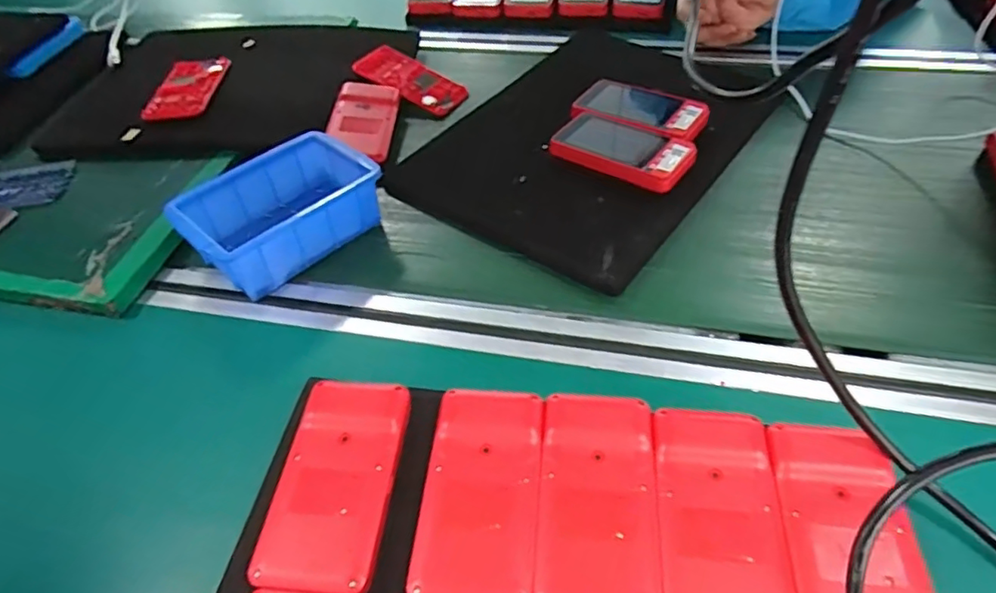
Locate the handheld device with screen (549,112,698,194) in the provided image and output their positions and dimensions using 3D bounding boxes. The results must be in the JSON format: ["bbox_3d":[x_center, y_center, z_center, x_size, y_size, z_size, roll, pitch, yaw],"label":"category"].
[{"bbox_3d":[0.114,-0.133,0.525,0.121,0.018,0.066,30,57,27],"label":"handheld device with screen"}]

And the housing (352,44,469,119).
[{"bbox_3d":[-0.094,-0.239,0.639,0.122,0.012,0.062,32,55,11],"label":"housing"}]

